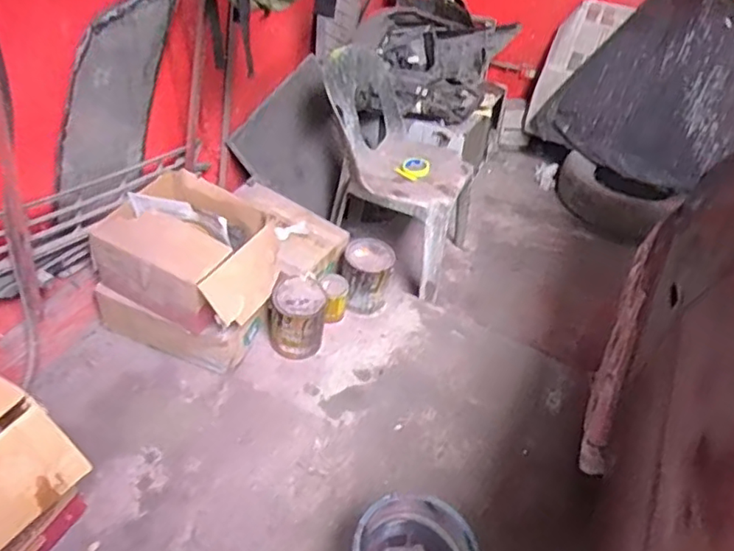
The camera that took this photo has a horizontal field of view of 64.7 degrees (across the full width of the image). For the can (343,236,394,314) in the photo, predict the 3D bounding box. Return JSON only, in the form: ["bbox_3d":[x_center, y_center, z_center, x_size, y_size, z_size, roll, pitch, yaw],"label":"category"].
[{"bbox_3d":[0.003,0.002,1.968,0.169,0.213,0.196,-3,42,-7],"label":"can"}]

